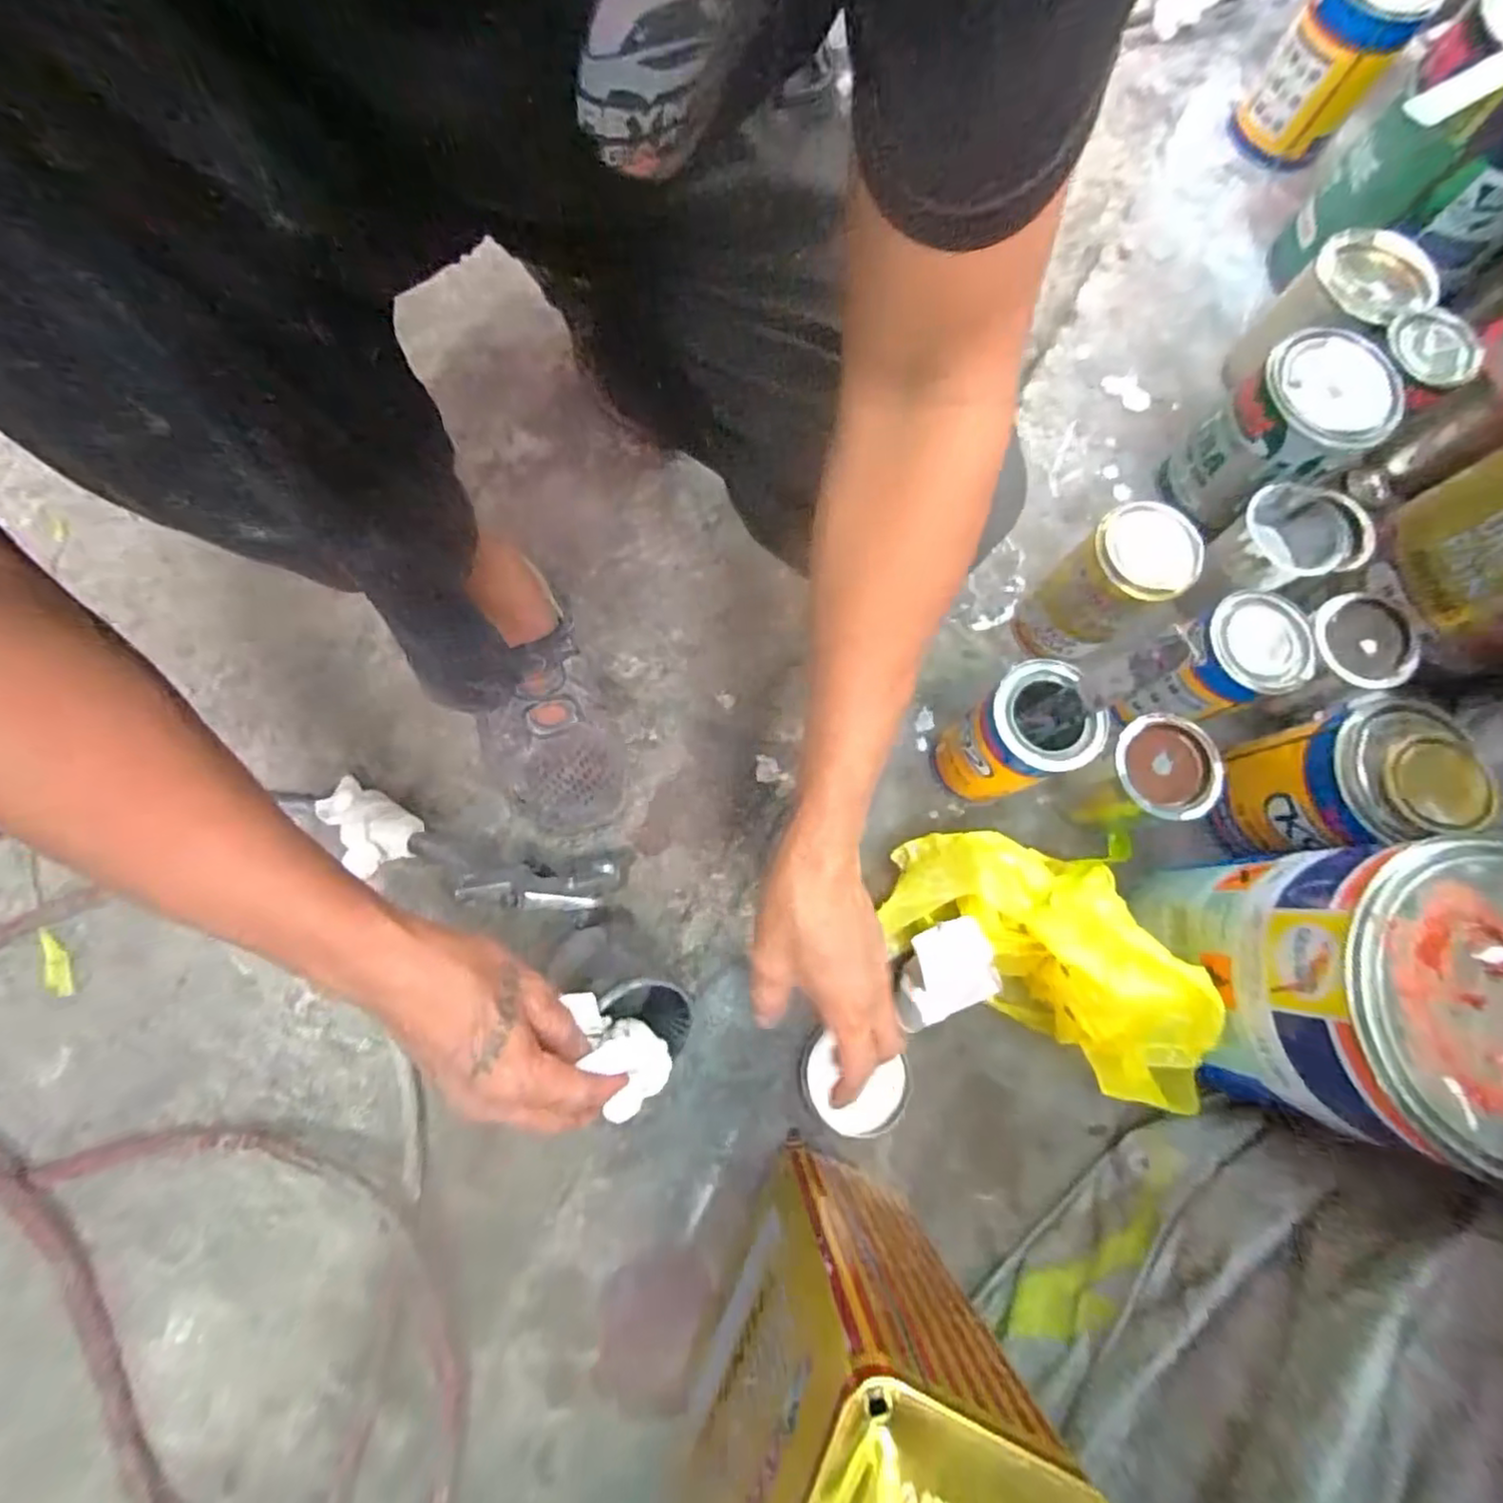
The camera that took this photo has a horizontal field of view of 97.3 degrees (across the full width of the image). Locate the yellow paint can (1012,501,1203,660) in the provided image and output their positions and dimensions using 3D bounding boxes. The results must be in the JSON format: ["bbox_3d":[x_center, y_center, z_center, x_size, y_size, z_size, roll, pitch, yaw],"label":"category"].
[{"bbox_3d":[0.270,-0.122,0.519,0.074,0.139,0.070,0,76,-1],"label":"yellow paint can"}]

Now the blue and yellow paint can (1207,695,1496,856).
[{"bbox_3d":[0.422,0.023,0.486,0.085,0.131,0.092,0,76,-1],"label":"blue and yellow paint can"}]

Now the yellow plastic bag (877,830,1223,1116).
[{"bbox_3d":[0.199,0.124,0.455,0.205,0.126,0.143,26,77,5],"label":"yellow plastic bag"}]

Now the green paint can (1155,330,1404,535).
[{"bbox_3d":[0.430,-0.256,0.552,0.102,0.123,0.098,0,76,-1],"label":"green paint can"}]

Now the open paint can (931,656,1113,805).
[{"bbox_3d":[0.187,-0.007,0.485,0.067,0.127,0.072,0,76,-1],"label":"open paint can"}]

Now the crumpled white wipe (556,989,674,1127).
[{"bbox_3d":[-0.077,0.191,0.416,0.049,0.045,0.086,-13,77,-4],"label":"crumpled white wipe"}]

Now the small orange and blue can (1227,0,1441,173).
[{"bbox_3d":[0.589,-0.704,0.673,0.103,0.153,0.099,0,76,-1],"label":"small orange and blue can"}]

